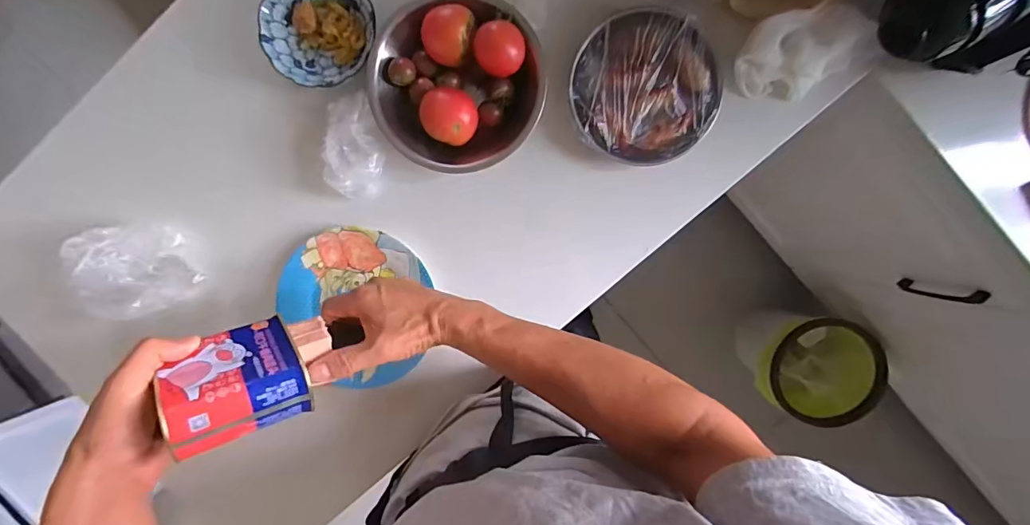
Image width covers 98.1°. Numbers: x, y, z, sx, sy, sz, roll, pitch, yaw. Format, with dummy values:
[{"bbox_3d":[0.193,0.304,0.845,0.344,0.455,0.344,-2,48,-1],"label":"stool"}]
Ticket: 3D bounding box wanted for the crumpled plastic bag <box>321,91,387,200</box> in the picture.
[{"bbox_3d":[-0.180,-0.131,0.509,0.065,0.036,0.111,6,96,2],"label":"crumpled plastic bag"}]

